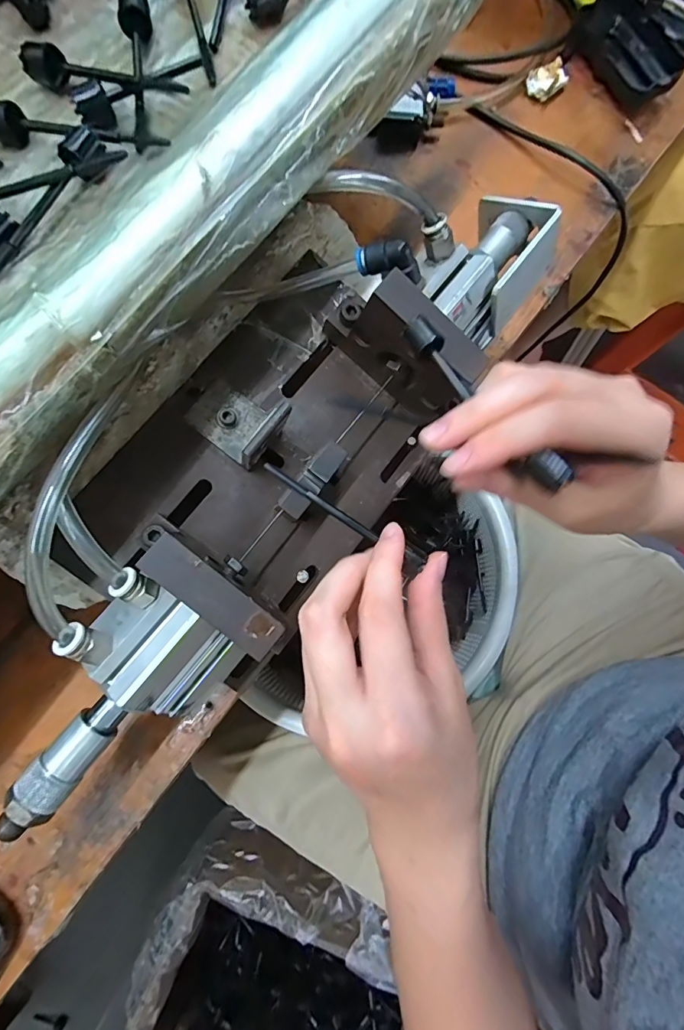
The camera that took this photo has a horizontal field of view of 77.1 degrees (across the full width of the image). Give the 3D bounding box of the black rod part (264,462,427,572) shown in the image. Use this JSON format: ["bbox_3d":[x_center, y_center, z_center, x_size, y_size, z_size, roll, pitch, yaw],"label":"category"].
[{"bbox_3d":[0.000,0.000,0.202,0.086,0.004,0.006,32,78,6],"label":"black rod part"}]

